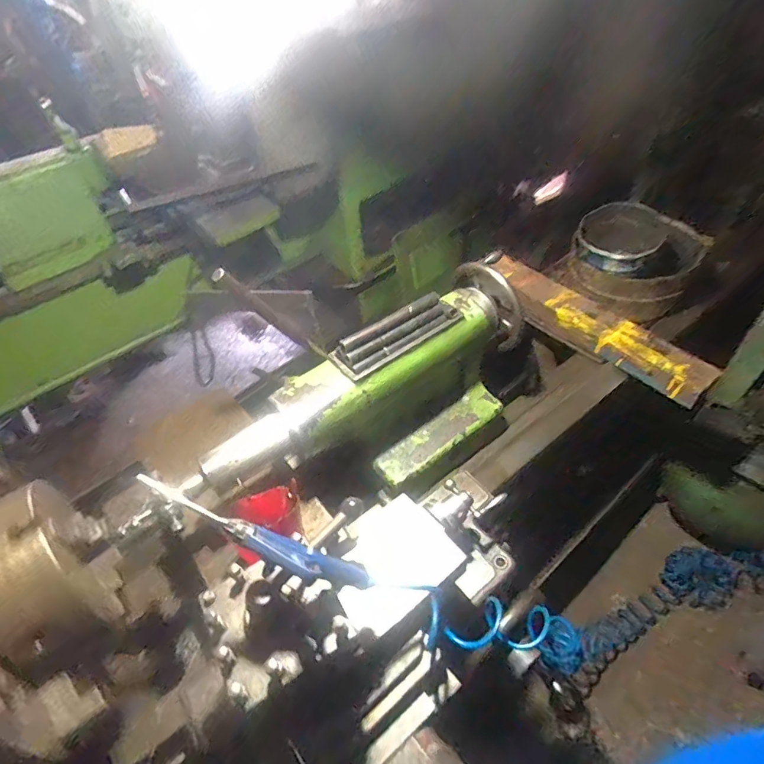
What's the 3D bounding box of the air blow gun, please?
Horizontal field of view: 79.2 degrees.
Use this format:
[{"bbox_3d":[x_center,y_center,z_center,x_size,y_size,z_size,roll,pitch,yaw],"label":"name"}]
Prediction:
[{"bbox_3d":[-0.129,0.146,0.446,0.223,0.030,0.041,29,46,-12],"label":"air blow gun"}]

